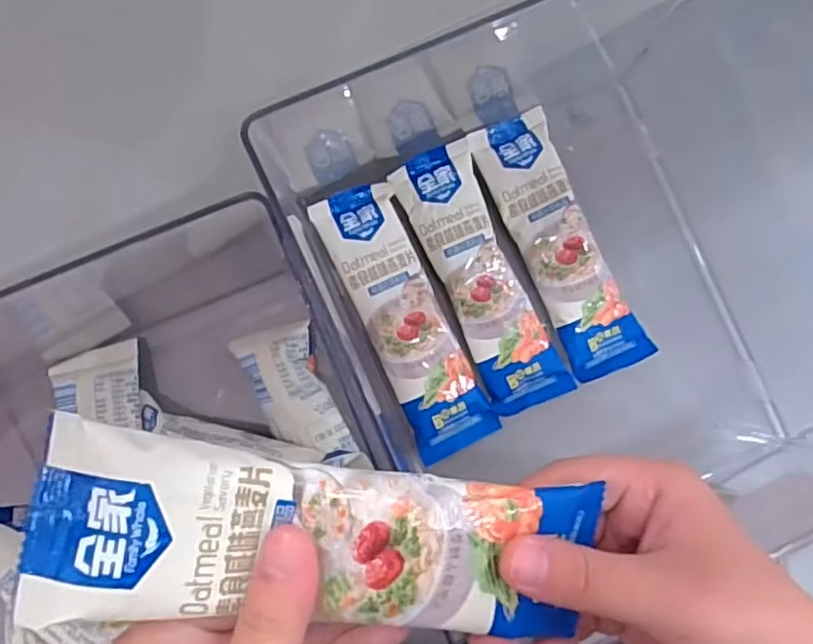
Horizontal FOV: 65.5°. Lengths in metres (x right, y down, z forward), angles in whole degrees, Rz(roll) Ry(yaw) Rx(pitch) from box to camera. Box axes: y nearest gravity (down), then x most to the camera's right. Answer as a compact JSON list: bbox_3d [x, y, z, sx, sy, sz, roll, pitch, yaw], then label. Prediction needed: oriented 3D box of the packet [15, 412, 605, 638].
[{"bbox_3d":[-0.018,0.063,0.185,0.164,0.016,0.049,10,89,-15],"label":"packet"}]

